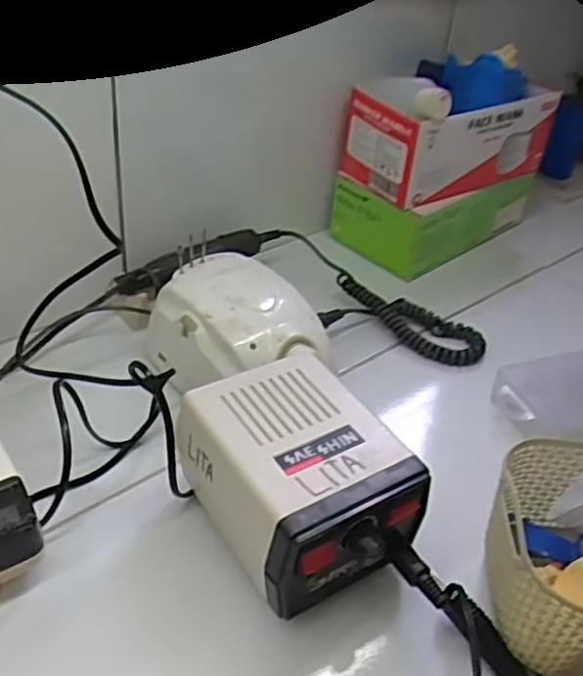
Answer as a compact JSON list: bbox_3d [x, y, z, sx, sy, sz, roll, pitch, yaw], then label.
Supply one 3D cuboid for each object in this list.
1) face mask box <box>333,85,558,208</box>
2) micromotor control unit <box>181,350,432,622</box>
[{"bbox_3d":[0.164,-0.208,0.712,0.204,0.080,0.099,-17,43,-28],"label":"face mask box"},{"bbox_3d":[0.002,0.089,0.425,0.103,0.083,0.133,-18,44,-28],"label":"micromotor control unit"}]

